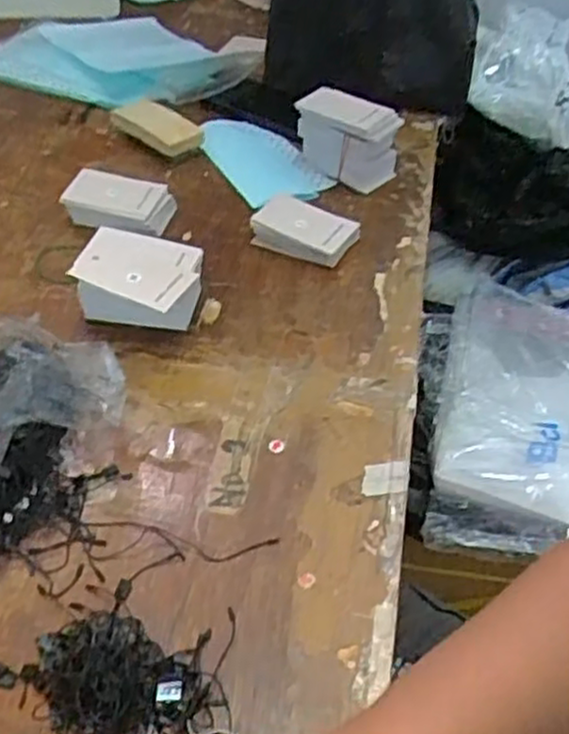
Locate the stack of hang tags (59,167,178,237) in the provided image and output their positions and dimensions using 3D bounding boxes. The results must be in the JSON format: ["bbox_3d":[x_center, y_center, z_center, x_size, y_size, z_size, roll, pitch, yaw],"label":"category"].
[{"bbox_3d":[-0.150,-0.149,0.678,0.091,0.026,0.061,11,45,7],"label":"stack of hang tags"}]

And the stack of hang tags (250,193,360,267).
[{"bbox_3d":[0.018,-0.124,0.667,0.087,0.022,0.063,23,48,19],"label":"stack of hang tags"}]

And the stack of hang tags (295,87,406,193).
[{"bbox_3d":[0.062,-0.227,0.742,0.097,0.076,0.051,17,46,13],"label":"stack of hang tags"}]

